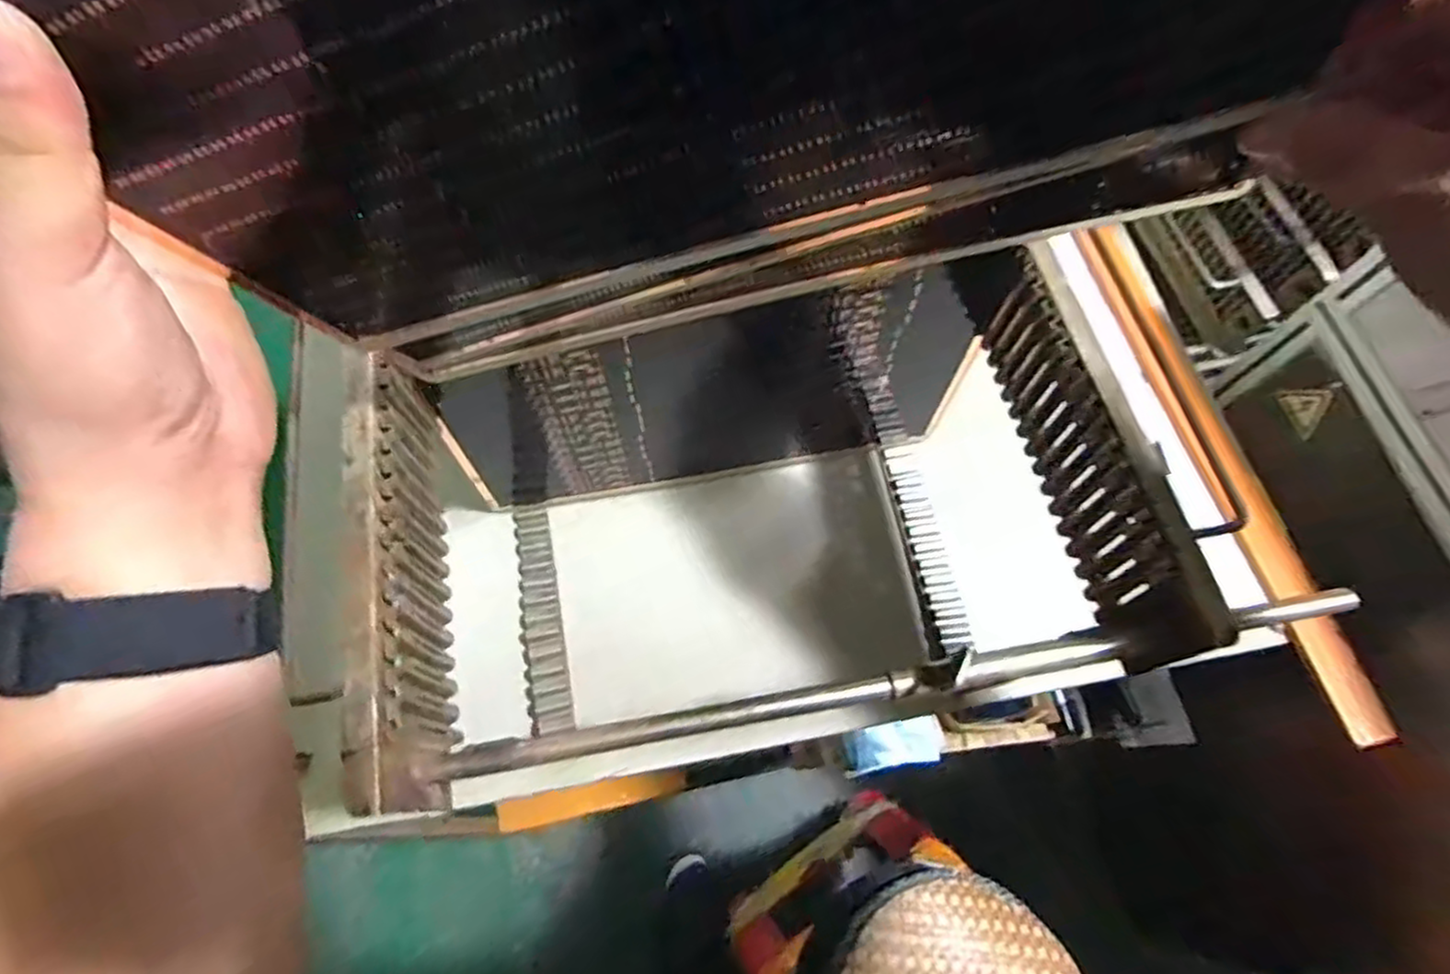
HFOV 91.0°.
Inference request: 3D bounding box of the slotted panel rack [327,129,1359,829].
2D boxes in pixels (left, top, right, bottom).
[{"bbox_3d":[0.017,0.030,0.474,0.402,0.234,0.250,-10,68,-5],"label":"slotted panel rack"}]

